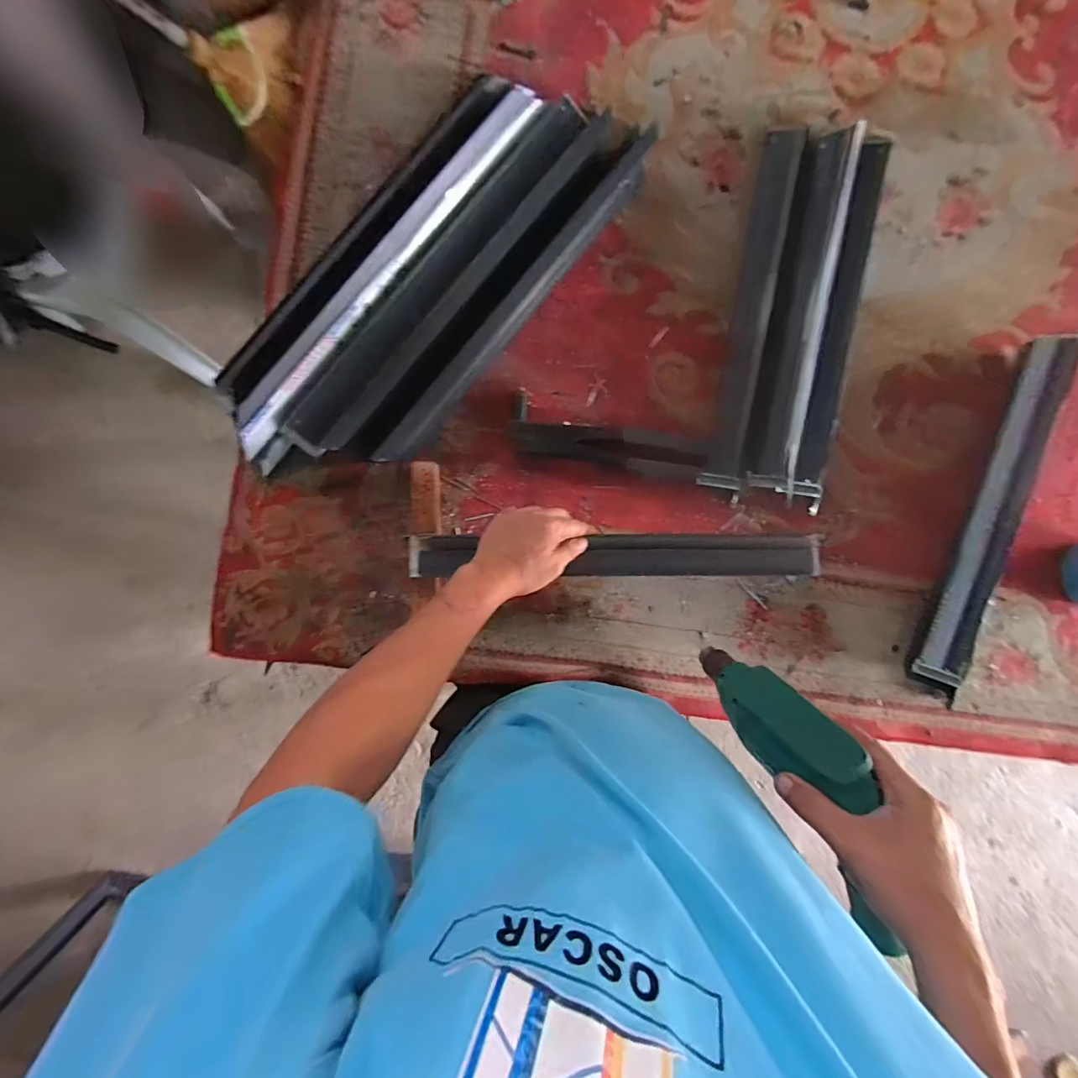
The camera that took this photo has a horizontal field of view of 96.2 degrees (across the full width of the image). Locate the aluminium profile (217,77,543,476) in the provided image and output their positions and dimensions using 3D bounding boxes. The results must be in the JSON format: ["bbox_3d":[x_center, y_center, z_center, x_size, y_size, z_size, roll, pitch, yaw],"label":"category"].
[{"bbox_3d":[-0.197,-0.326,0.563,0.109,0.033,0.544,37,90,0],"label":"aluminium profile"}]

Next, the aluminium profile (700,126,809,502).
[{"bbox_3d":[0.283,-0.294,0.631,0.062,0.044,0.473,11,89,-4],"label":"aluminium profile"}]

